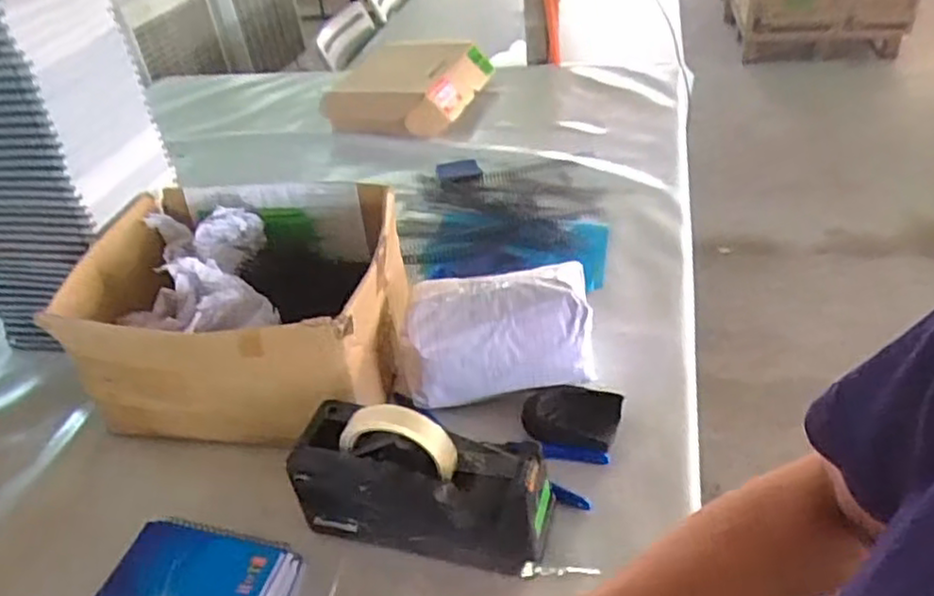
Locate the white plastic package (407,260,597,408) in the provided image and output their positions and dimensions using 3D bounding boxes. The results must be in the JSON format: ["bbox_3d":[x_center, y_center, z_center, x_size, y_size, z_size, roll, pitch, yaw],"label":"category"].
[{"bbox_3d":[0.031,0.034,0.702,0.183,0.101,0.118,-5,37,3],"label":"white plastic package"}]

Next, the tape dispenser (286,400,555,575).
[{"bbox_3d":[-0.037,0.145,0.564,0.202,0.121,0.082,4,39,15],"label":"tape dispenser"}]

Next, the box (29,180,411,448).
[{"bbox_3d":[-0.228,0.011,0.727,0.306,0.154,0.262,-1,38,8],"label":"box"}]

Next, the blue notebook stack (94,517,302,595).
[{"bbox_3d":[-0.211,0.233,0.546,0.138,0.045,0.099,4,39,15],"label":"blue notebook stack"}]

